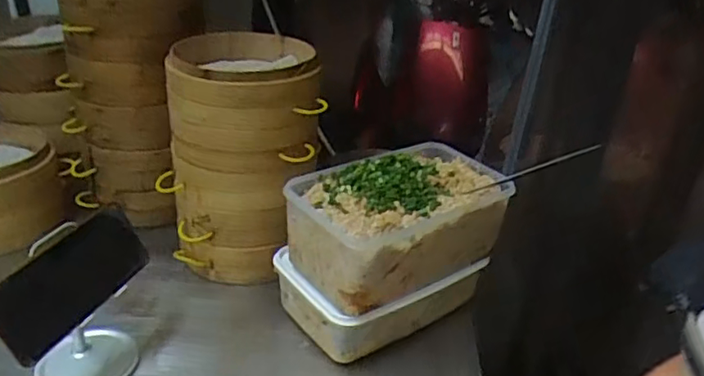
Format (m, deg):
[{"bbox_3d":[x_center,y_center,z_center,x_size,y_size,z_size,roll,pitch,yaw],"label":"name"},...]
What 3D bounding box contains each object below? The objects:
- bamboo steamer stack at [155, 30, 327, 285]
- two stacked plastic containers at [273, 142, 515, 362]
[{"bbox_3d":[-0.136,-0.043,0.754,0.180,0.273,0.192,4,28,-2],"label":"bamboo steamer stack"},{"bbox_3d":[0.048,0.068,0.660,0.230,0.191,0.136,-15,34,-32],"label":"two stacked plastic containers"}]

